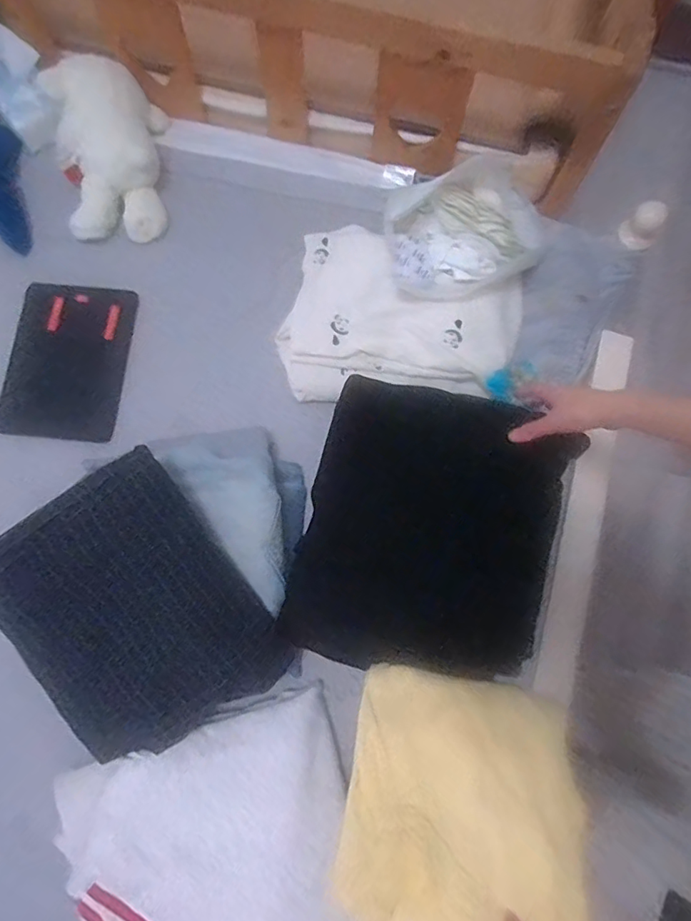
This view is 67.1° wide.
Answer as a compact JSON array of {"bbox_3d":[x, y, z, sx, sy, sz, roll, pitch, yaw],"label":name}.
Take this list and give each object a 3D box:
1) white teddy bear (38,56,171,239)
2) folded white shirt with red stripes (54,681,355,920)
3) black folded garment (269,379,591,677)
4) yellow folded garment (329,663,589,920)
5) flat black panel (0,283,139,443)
[{"bbox_3d":[-0.369,-0.496,0.814,0.156,0.107,0.296,-10,75,-3],"label":"white teddy bear"},{"bbox_3d":[-0.146,0.455,0.582,0.322,0.059,0.288,-17,76,-5],"label":"folded white shirt with red stripes"},{"bbox_3d":[0.108,0.089,0.666,0.306,0.029,0.353,14,91,2],"label":"black folded garment"},{"bbox_3d":[0.126,0.360,0.557,0.241,0.017,0.241,9,57,7],"label":"yellow folded garment"},{"bbox_3d":[-0.417,-0.152,0.783,0.163,0.015,0.242,7,77,-9],"label":"flat black panel"}]

